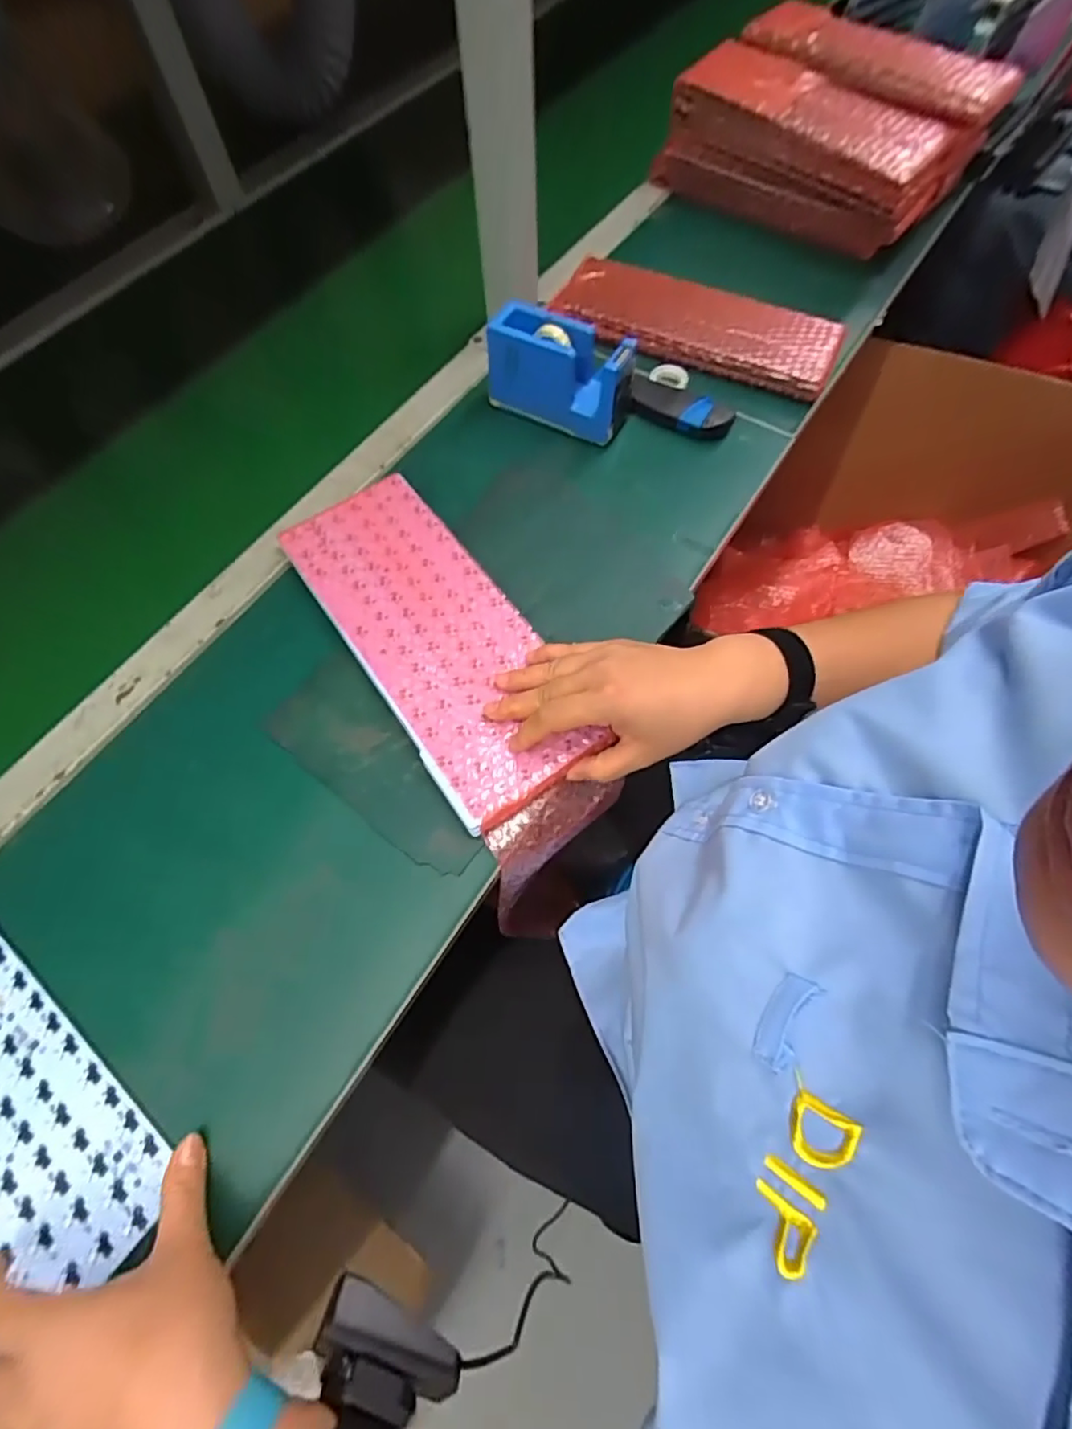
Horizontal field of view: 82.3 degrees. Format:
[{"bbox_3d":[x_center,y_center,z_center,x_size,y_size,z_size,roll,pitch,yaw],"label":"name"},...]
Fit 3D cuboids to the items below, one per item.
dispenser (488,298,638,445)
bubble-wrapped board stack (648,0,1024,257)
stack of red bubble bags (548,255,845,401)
[{"bbox_3d":[0.023,-0.313,0.563,0.128,0.082,0.054,23,68,11],"label":"dispenser"},{"bbox_3d":[0.330,-0.668,0.703,0.295,0.116,0.213,41,72,17],"label":"bubble-wrapped board stack"},{"bbox_3d":[0.162,-0.398,0.624,0.277,0.030,0.093,23,67,10],"label":"stack of red bubble bags"}]

